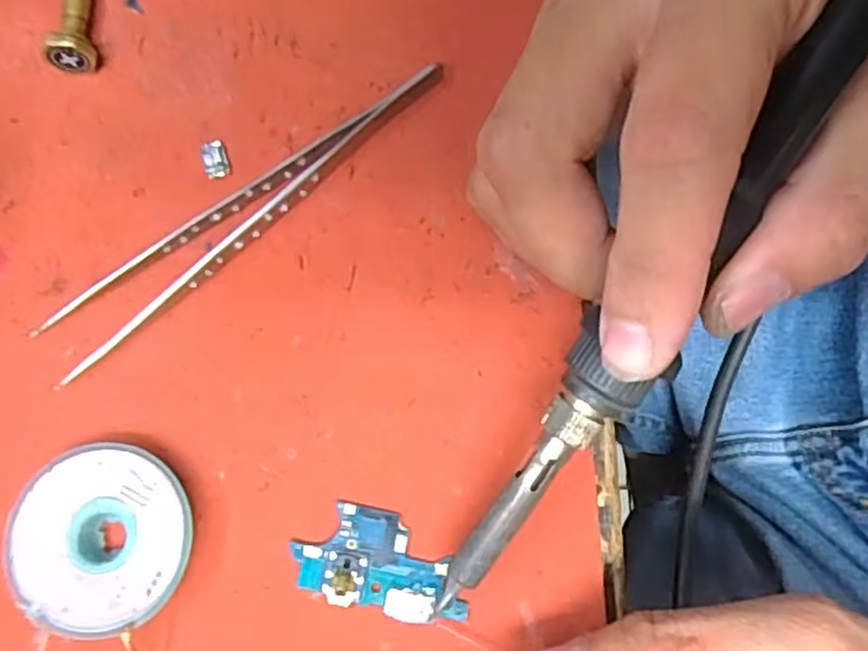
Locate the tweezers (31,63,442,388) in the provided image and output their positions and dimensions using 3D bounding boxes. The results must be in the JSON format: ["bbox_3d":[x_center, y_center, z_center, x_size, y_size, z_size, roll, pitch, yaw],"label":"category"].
[{"bbox_3d":[-0.053,-0.034,0.204,0.132,0.009,0.020,-38,80,-8],"label":"tweezers"}]

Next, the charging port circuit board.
[{"bbox_3d":[-0.013,0.060,0.185,0.044,0.004,0.024,11,78,3],"label":"charging port circuit board"}]

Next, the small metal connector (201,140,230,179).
[{"bbox_3d":[-0.064,-0.049,0.210,0.007,0.004,0.012,-17,78,-3],"label":"small metal connector"}]

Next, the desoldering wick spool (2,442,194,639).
[{"bbox_3d":[-0.081,0.053,0.182,0.043,0.013,0.044,0,77,0],"label":"desoldering wick spool"}]

